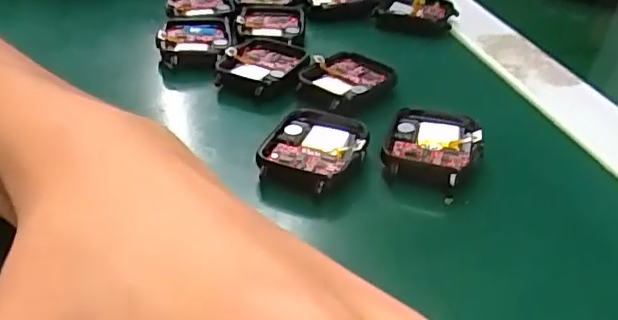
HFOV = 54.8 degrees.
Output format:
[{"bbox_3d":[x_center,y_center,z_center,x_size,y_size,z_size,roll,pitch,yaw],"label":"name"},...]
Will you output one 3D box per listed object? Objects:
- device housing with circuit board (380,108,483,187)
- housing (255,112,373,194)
[{"bbox_3d":[0.050,-0.005,0.241,0.037,0.009,0.047,13,36,13],"label":"device housing with circuit board"},{"bbox_3d":[0.002,-0.005,0.237,0.039,0.009,0.044,16,37,17],"label":"housing"}]

